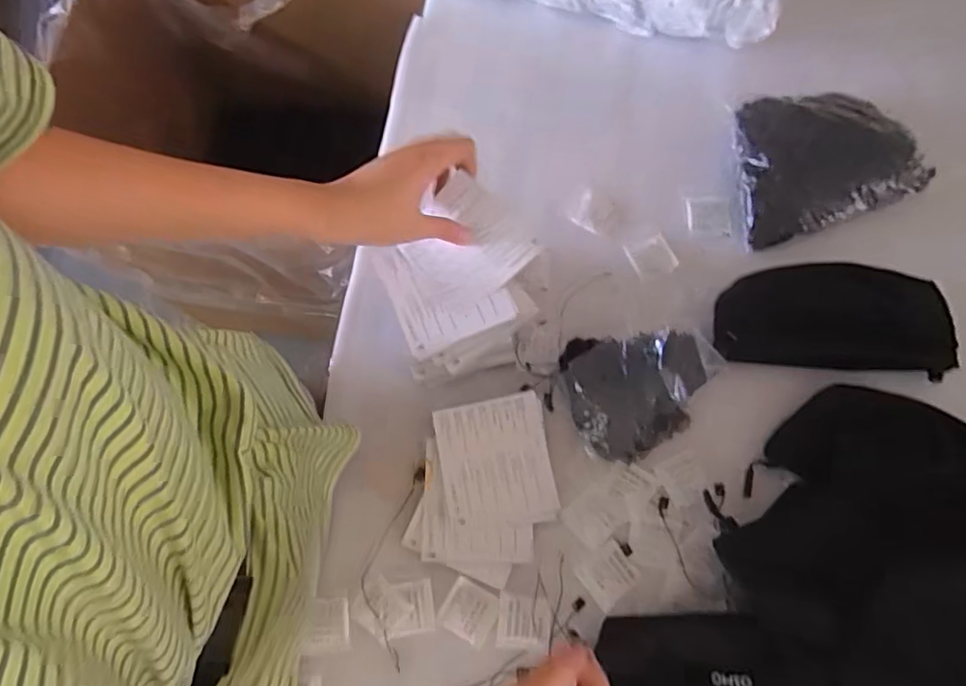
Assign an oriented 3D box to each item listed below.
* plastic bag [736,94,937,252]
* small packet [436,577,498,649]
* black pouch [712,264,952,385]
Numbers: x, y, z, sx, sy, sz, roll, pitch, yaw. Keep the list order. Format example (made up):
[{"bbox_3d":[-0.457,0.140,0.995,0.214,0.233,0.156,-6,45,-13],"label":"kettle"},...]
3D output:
[{"bbox_3d":[0.312,-0.164,0.543,0.152,0.054,0.125,-7,71,1],"label":"plastic bag"},{"bbox_3d":[-0.010,0.212,0.465,0.042,0.004,0.039,27,76,12],"label":"small packet"},{"bbox_3d":[0.294,-0.024,0.498,0.192,0.046,0.088,4,72,5],"label":"black pouch"}]

